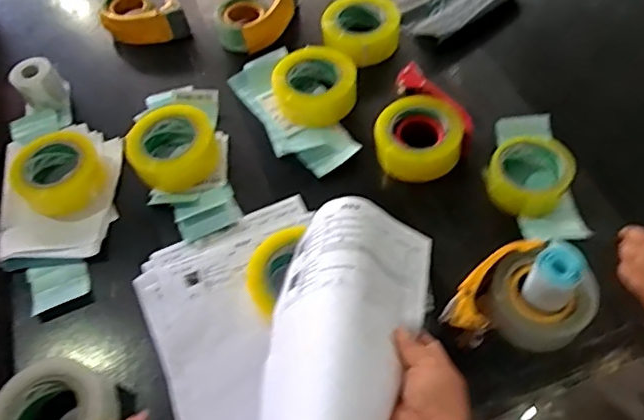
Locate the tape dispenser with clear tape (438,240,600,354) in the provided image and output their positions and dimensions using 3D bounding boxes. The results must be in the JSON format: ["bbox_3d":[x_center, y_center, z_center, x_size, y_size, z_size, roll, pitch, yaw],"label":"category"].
[{"bbox_3d":[0.229,0.114,0.661,0.167,0.080,0.133,-40,62,-20],"label":"tape dispenser with clear tape"}]

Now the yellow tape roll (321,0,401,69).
[{"bbox_3d":[0.067,-0.313,0.971,0.132,0.058,0.150,0,56,5],"label":"yellow tape roll"}]

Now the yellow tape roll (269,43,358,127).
[{"bbox_3d":[-0.012,-0.199,0.895,0.131,0.053,0.133,-14,56,-5],"label":"yellow tape roll"}]

